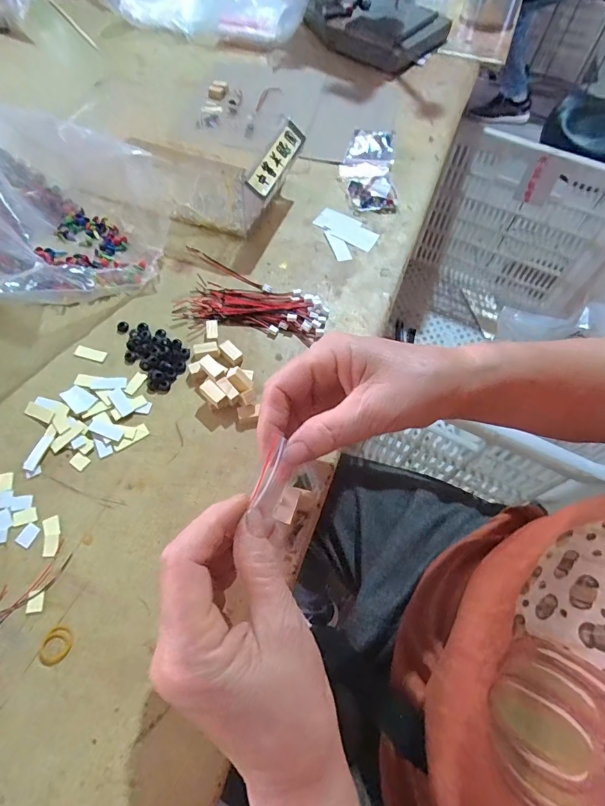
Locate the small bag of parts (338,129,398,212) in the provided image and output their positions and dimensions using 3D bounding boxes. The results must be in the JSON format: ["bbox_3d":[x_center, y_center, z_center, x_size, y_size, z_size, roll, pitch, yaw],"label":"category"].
[{"bbox_3d":[0.079,-0.284,0.501,0.062,0.013,0.142,3,61,-1],"label":"small bag of parts"}]

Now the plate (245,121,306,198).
[{"bbox_3d":[-0.026,-0.245,0.419,0.024,0.006,0.112,33,62,-18],"label":"plate"}]

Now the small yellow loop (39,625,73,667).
[{"bbox_3d":[-0.153,0.151,0.257,0.018,0.004,0.021,18,62,7],"label":"small yellow loop"}]

